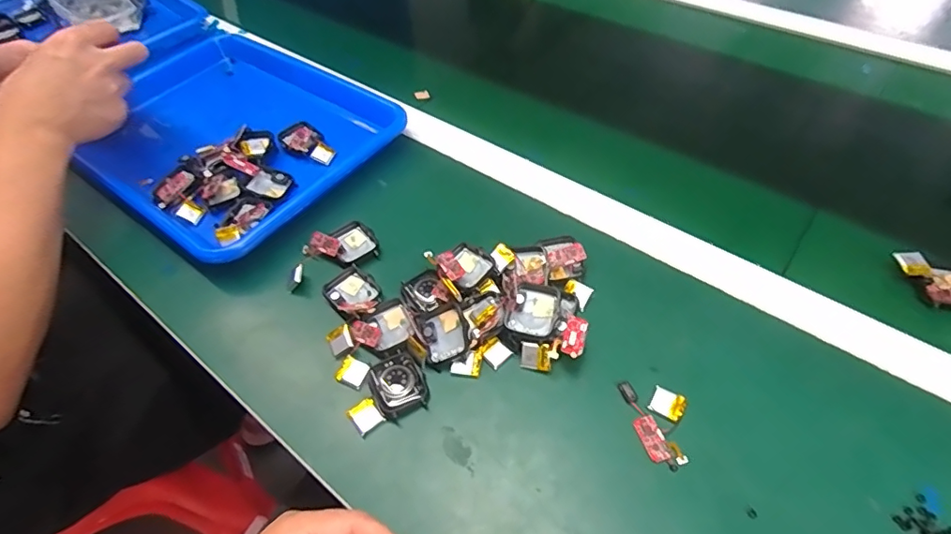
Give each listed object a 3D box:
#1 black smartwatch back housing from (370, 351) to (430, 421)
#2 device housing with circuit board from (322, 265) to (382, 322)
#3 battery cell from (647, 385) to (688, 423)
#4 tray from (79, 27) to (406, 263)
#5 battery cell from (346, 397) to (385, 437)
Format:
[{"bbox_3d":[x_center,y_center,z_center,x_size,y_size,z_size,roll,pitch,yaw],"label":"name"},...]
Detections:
[{"bbox_3d":[-0.055,0.085,0.378,0.038,0.012,0.041,-29,55,-18],"label":"black smartwatch back housing"},{"bbox_3d":[-0.100,0.022,0.435,0.041,0.011,0.053,-35,57,-21],"label":"device housing with circuit board"},{"bbox_3d":[0.132,0.094,0.360,0.022,0.004,0.020,26,58,22],"label":"battery cell"},{"bbox_3d":[-0.277,-0.156,0.576,0.358,0.037,0.259,31,60,25],"label":"tray"},{"bbox_3d":[-0.077,0.105,0.368,0.019,0.004,0.021,-34,57,-21],"label":"battery cell"}]

